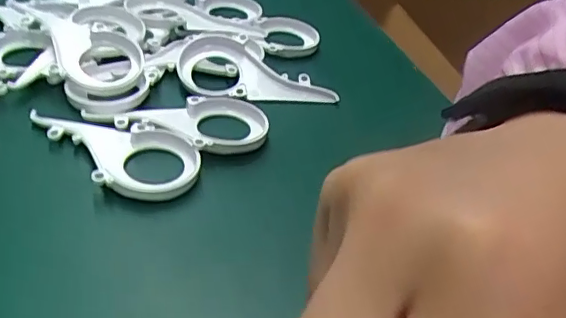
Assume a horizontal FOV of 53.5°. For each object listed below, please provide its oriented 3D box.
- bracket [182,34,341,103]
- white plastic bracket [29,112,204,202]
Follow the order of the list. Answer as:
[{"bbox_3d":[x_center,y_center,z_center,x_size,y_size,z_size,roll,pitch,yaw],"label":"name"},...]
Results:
[{"bbox_3d":[-0.017,-0.056,0.344,0.090,0.018,0.054,-1,38,-11],"label":"bracket"},{"bbox_3d":[-0.080,-0.007,0.278,0.048,0.009,0.091,-27,49,-37],"label":"white plastic bracket"}]

